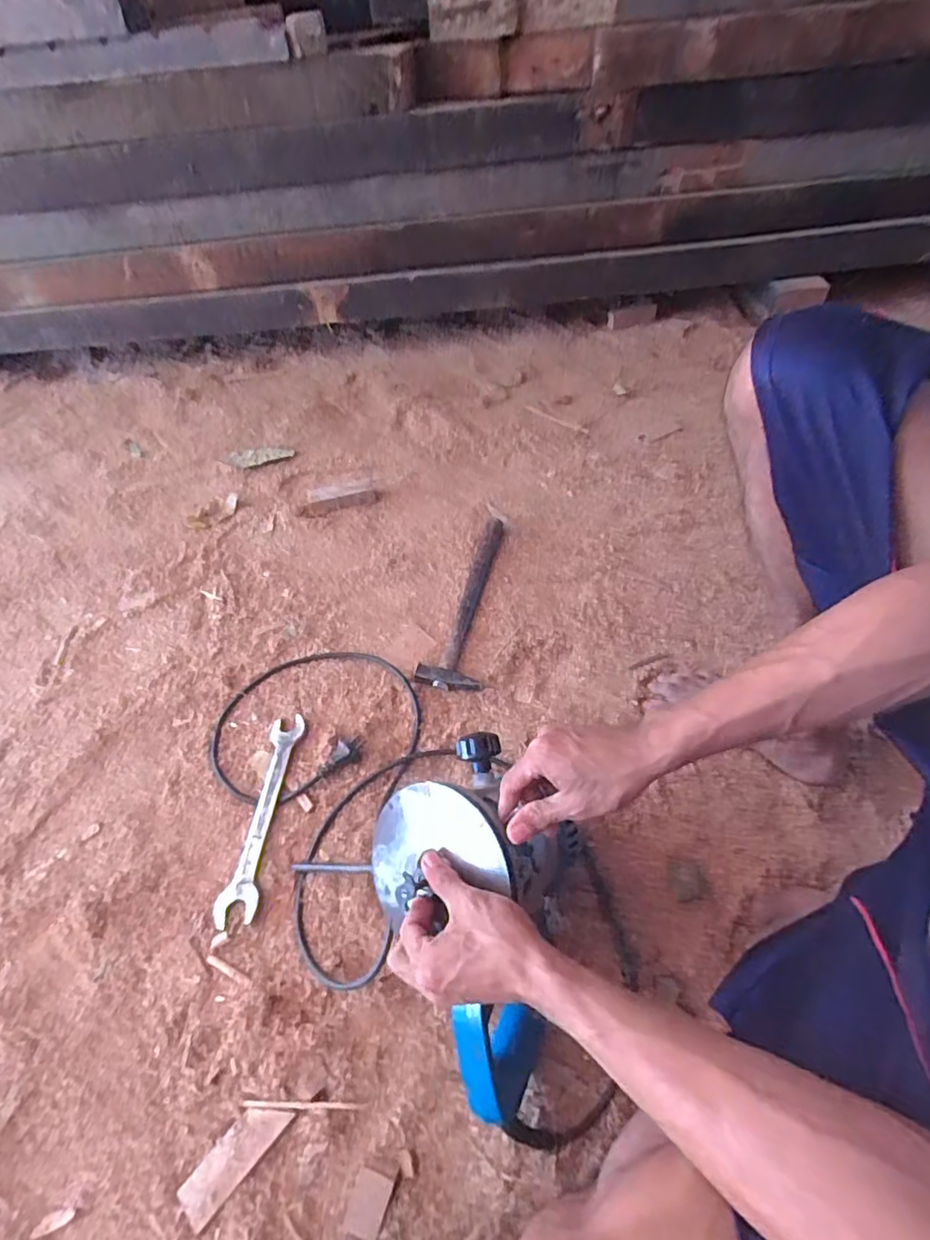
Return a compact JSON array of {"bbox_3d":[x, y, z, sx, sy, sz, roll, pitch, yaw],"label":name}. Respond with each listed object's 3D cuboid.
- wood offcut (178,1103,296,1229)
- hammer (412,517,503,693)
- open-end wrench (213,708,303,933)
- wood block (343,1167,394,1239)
[{"bbox_3d":[-0.197,0.461,0.482,0.036,0.007,0.098,36,63,26],"label":"wood offcut"},{"bbox_3d":[0.009,-0.040,0.817,0.083,0.018,0.307,9,55,10],"label":"hammer"},{"bbox_3d":[-0.235,0.223,0.653,0.044,0.007,0.236,2,54,6],"label":"open-end wrench"},{"bbox_3d":[-0.079,0.478,0.457,0.030,0.004,0.039,12,55,12],"label":"wood block"}]

